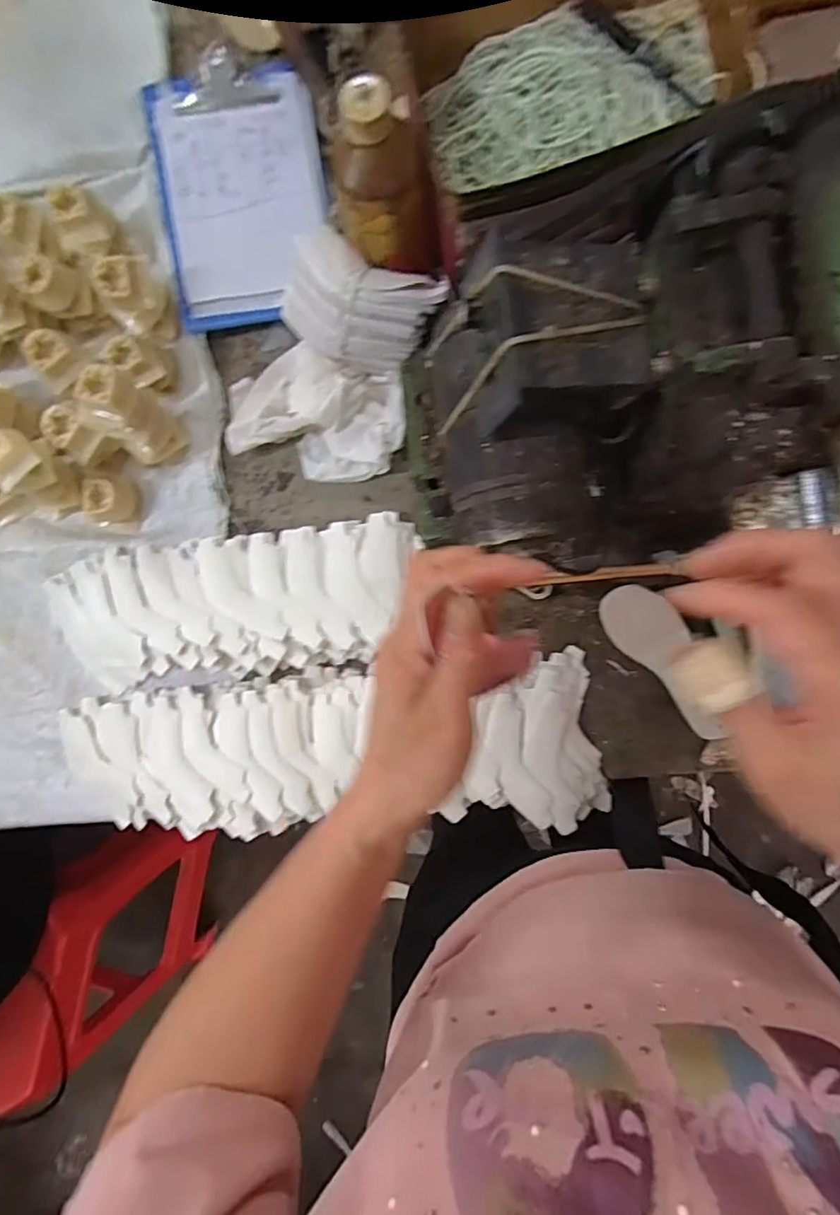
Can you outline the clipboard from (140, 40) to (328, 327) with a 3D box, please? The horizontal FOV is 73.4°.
[{"bbox_3d":[-0.161,-0.377,0.511,0.150,0.026,0.220,-9,89,2],"label":"clipboard"}]

